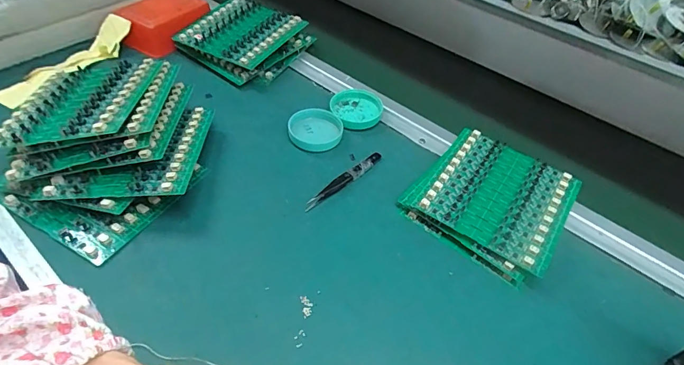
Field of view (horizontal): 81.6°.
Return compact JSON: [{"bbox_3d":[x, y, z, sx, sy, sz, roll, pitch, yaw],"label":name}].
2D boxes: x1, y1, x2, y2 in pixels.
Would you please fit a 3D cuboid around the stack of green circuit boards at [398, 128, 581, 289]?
[{"bbox_3d":[0.158,0.016,0.414,0.139,0.029,0.142,33,53,23],"label":"stack of green circuit boards"}]

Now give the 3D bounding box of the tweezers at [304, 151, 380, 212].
[{"bbox_3d":[0.006,-0.004,0.430,0.013,0.009,0.117,36,54,25],"label":"tweezers"}]

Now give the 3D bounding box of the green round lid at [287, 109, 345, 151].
[{"bbox_3d":[-0.032,-0.066,0.476,0.063,0.011,0.067,3,47,-3],"label":"green round lid"}]

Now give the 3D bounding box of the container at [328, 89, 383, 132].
[{"bbox_3d":[0.021,-0.095,0.508,0.063,0.015,0.064,3,47,-3],"label":"container"}]

